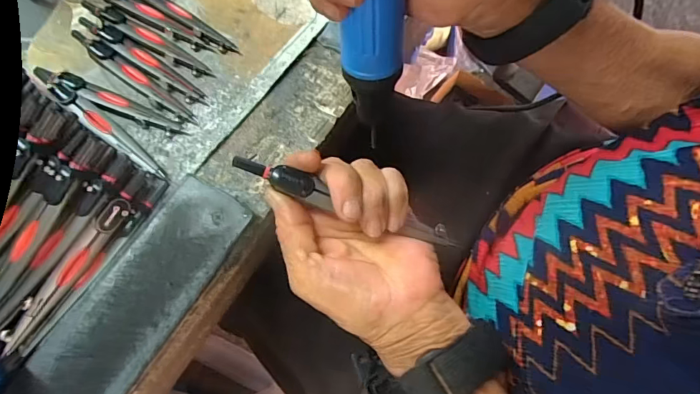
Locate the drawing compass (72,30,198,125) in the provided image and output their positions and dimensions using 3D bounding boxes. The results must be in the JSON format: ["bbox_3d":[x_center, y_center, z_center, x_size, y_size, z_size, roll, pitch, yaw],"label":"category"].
[{"bbox_3d":[-0.163,-0.092,0.324,0.124,0.011,0.018,35,73,15],"label":"drawing compass"}]

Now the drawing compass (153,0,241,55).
[{"bbox_3d":[-0.139,-0.150,0.347,0.125,0.013,0.017,36,74,15],"label":"drawing compass"}]

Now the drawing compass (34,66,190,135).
[{"bbox_3d":[-0.176,-0.072,0.312,0.121,0.021,0.018,22,71,11],"label":"drawing compass"}]

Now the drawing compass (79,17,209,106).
[{"bbox_3d":[-0.159,-0.107,0.330,0.125,0.008,0.016,34,73,14],"label":"drawing compass"}]

